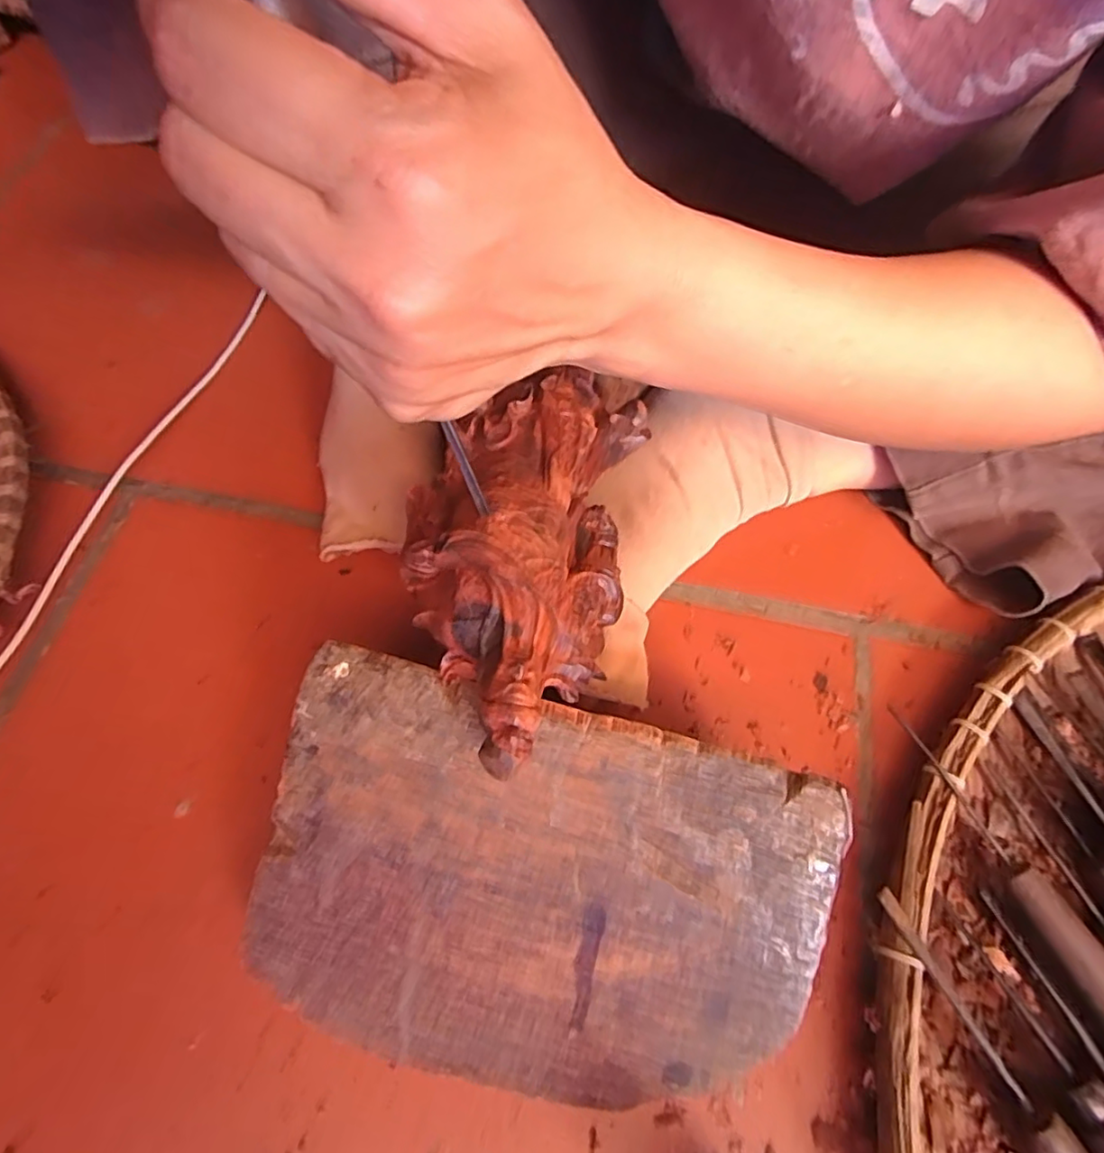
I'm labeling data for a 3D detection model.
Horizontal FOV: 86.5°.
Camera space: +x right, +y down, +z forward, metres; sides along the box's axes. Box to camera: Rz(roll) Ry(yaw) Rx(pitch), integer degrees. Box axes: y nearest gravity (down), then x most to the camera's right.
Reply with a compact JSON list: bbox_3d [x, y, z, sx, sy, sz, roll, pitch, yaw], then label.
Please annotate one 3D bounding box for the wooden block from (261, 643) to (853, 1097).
[{"bbox_3d":[-0.007,0.119,0.217,0.192,0.081,0.124,14,65,5],"label":"wooden block"}]

